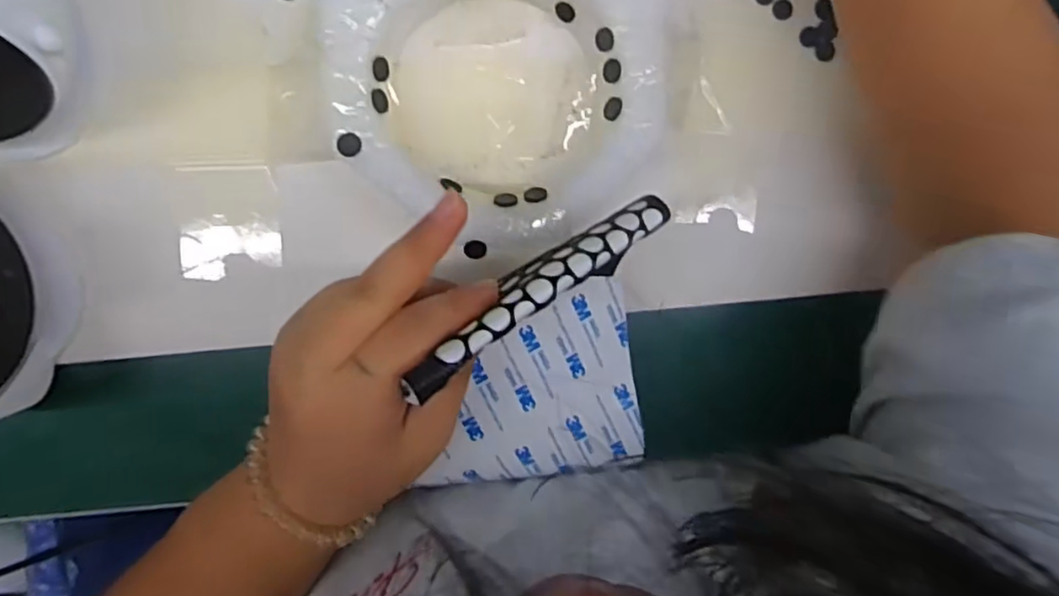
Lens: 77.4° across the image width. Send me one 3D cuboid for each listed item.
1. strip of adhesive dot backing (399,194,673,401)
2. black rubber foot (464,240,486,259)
[{"bbox_3d":[0.006,-0.005,0.236,0.121,0.011,0.018,-37,98,-27],"label":"strip of adhesive dot backing"},{"bbox_3d":[-0.023,-0.021,0.288,0.010,0.004,0.008,3,94,-6],"label":"black rubber foot"}]

